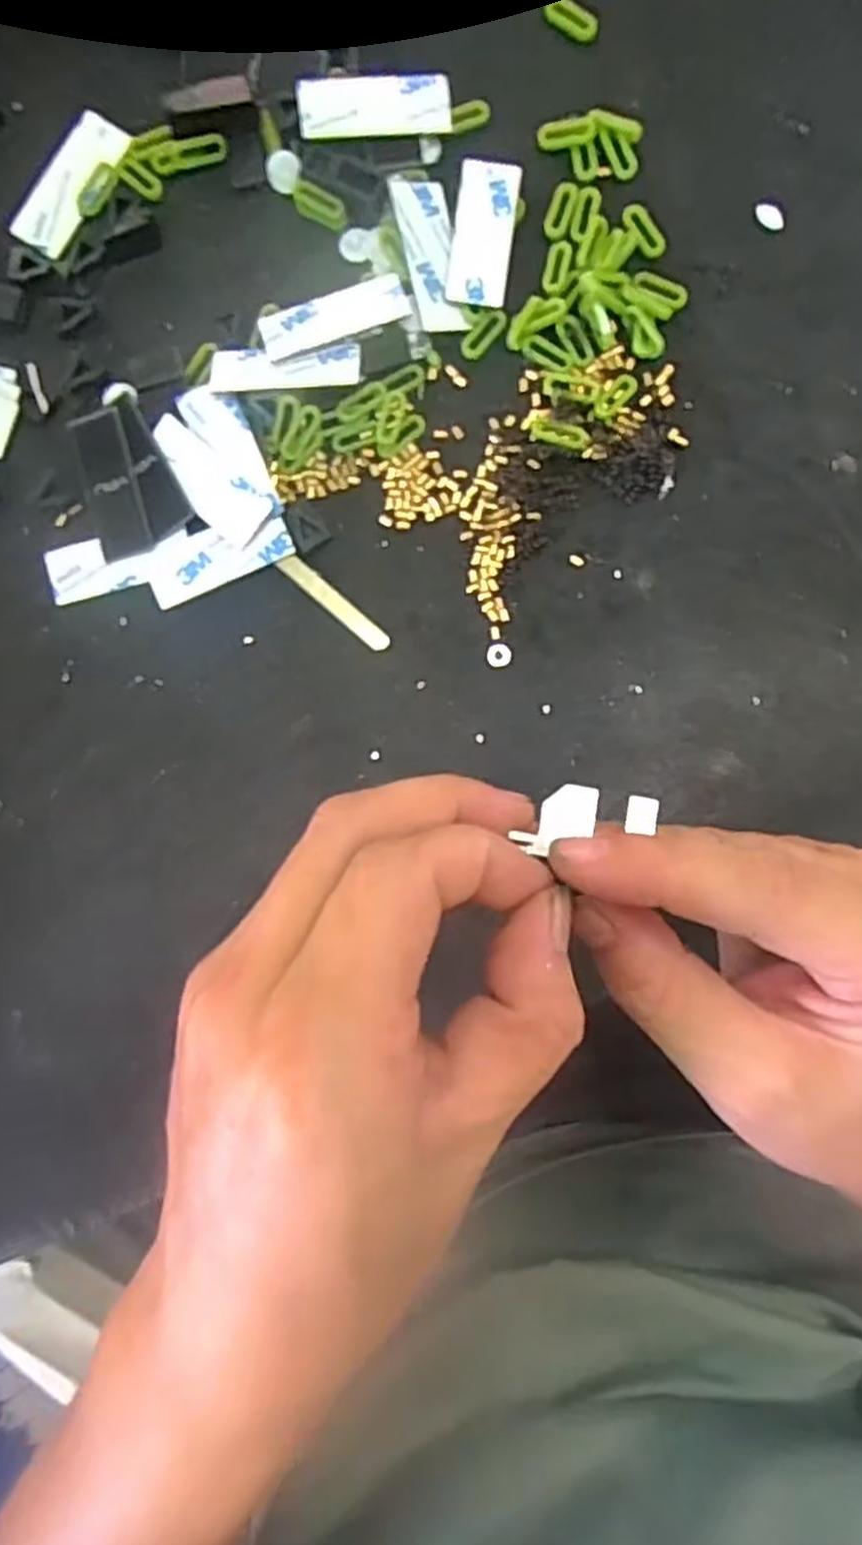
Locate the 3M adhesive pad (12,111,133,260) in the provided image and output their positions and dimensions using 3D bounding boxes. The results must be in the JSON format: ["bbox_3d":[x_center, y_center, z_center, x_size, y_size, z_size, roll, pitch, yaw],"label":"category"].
[{"bbox_3d":[-0.128,-0.209,0.272,0.021,0.004,0.051,33,91,1],"label":"3M adhesive pad"}]

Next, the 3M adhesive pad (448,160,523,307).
[{"bbox_3d":[0.019,-0.188,0.265,0.021,0.004,0.050,7,90,1],"label":"3M adhesive pad"}]

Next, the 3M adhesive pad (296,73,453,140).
[{"bbox_3d":[-0.019,-0.229,0.263,0.052,0.004,0.019,-8,97,-5],"label":"3M adhesive pad"}]

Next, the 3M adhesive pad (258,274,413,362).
[{"bbox_3d":[-0.034,-0.159,0.265,0.051,0.004,0.018,-20,90,1],"label":"3M adhesive pad"}]

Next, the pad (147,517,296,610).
[{"bbox_3d":[-0.075,-0.078,0.269,0.051,0.004,0.022,-23,90,1],"label":"pad"}]

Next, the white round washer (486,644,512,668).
[{"bbox_3d":[0.024,-0.041,0.268,0.009,0.004,0.008,-7,90,1],"label":"white round washer"}]

